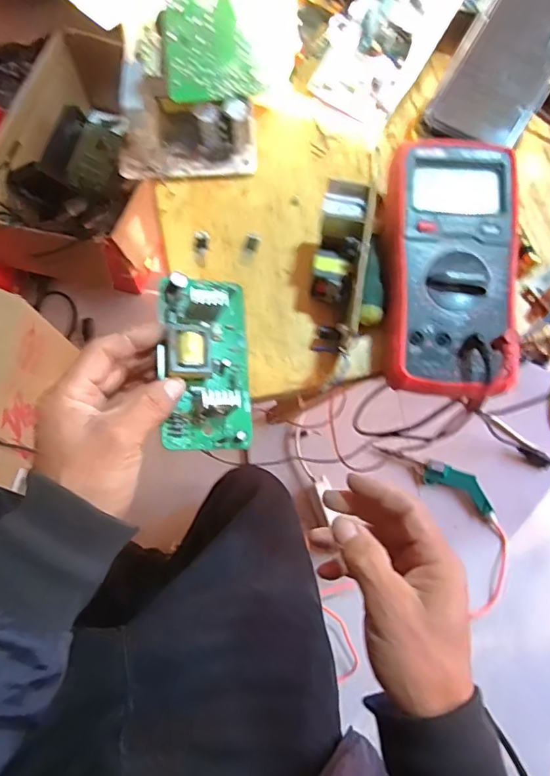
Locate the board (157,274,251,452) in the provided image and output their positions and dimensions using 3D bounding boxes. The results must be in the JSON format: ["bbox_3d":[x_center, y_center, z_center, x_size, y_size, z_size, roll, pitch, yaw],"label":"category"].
[{"bbox_3d":[-0.046,-0.020,0.364,0.063,0.029,0.122,3,75,-22],"label":"board"}]

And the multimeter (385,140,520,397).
[{"bbox_3d":[0.123,-0.085,0.361,0.088,0.032,0.178,6,74,3],"label":"multimeter"}]

